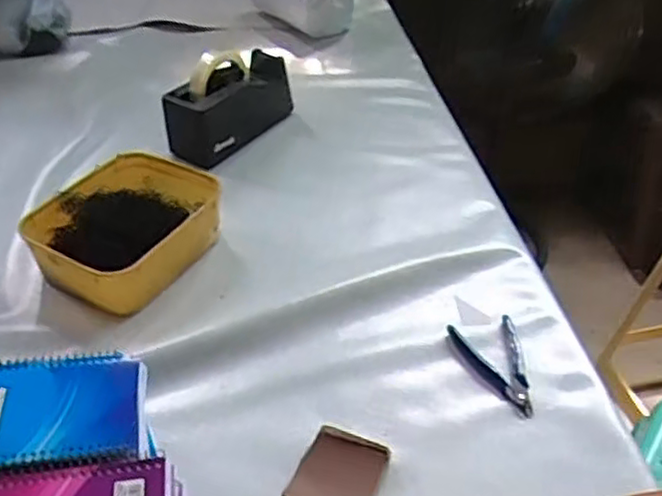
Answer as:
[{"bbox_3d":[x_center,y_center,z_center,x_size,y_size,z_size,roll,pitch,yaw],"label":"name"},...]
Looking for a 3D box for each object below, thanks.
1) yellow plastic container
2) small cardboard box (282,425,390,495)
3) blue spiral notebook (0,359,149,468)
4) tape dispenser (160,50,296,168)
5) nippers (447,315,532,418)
[{"bbox_3d":[-0.228,-0.022,0.785,0.166,0.067,0.206,19,43,21],"label":"yellow plastic container"},{"bbox_3d":[0.005,0.192,0.563,0.064,0.021,0.091,16,42,18],"label":"small cardboard box"},{"bbox_3d":[-0.206,0.116,0.500,0.138,0.012,0.097,-5,38,-5],"label":"blue spiral notebook"},{"bbox_3d":[-0.143,-0.215,0.980,0.096,0.110,0.206,18,42,22],"label":"tape dispenser"},{"bbox_3d":[0.154,0.111,0.667,0.067,0.011,0.117,2,39,2],"label":"nippers"}]

